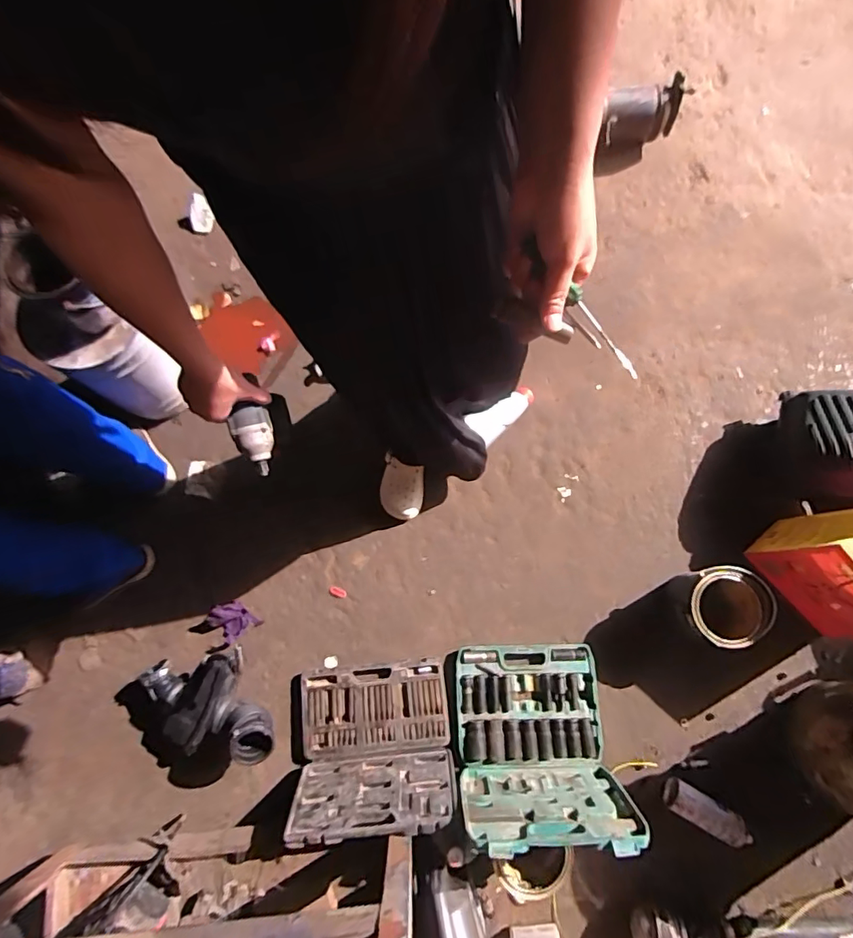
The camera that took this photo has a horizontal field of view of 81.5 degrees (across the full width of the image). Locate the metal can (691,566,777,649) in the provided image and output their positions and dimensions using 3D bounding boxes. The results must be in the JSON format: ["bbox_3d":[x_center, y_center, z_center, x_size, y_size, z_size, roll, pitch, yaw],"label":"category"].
[{"bbox_3d":[0.661,0.303,1.113,0.164,0.132,0.162,-4,78,1],"label":"metal can"}]

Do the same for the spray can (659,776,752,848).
[{"bbox_3d":[0.608,0.745,1.086,0.177,0.078,0.064,28,80,7],"label":"spray can"}]

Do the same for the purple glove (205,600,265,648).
[{"bbox_3d":[-0.470,0.364,1.188,0.088,0.073,0.091,-37,80,-6],"label":"purple glove"}]

